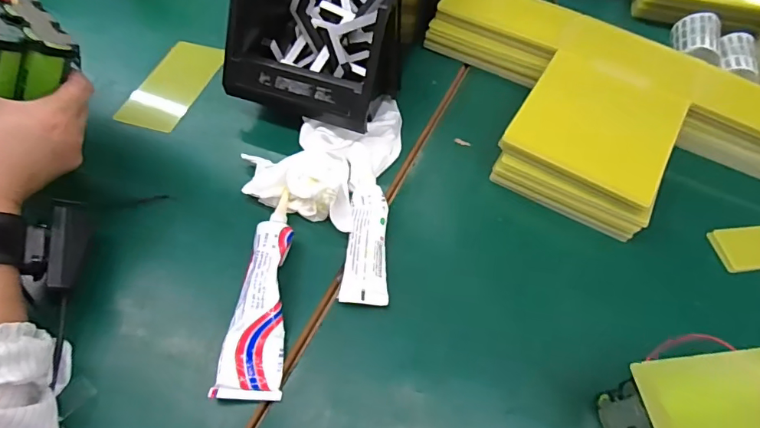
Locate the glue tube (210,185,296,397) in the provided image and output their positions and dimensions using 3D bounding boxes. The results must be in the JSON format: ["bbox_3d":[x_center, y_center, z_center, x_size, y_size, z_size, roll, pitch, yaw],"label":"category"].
[{"bbox_3d":[-0.095,0.057,0.365,0.045,0.027,0.167,0,58,-1],"label":"glue tube"}]

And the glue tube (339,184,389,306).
[{"bbox_3d":[-0.009,0.025,0.396,0.036,0.016,0.108,4,58,2],"label":"glue tube"}]

